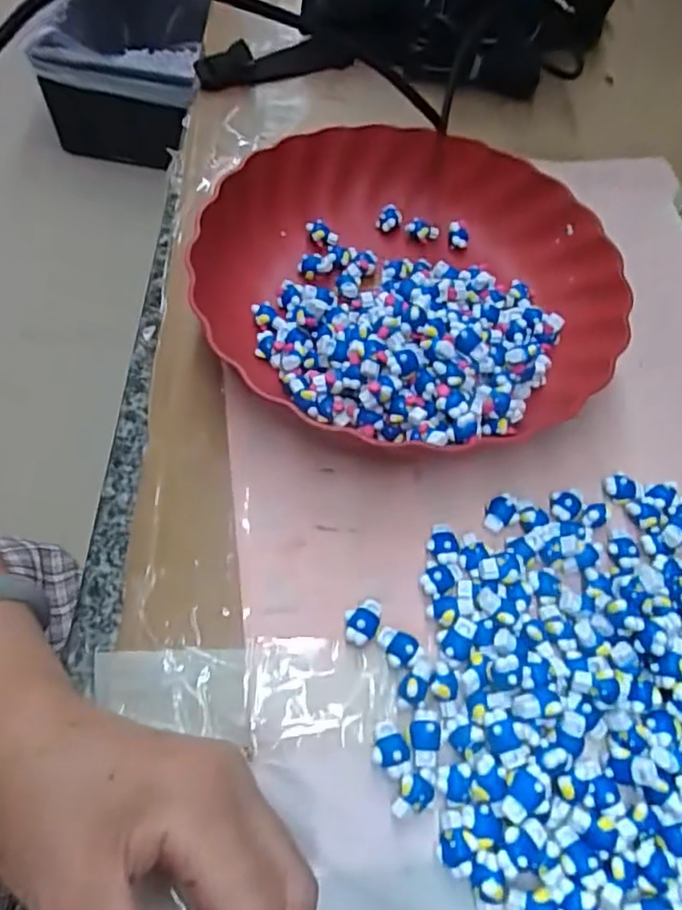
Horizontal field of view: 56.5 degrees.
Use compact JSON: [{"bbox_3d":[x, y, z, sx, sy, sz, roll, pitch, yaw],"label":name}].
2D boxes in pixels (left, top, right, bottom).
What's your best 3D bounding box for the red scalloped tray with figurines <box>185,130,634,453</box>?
[{"bbox_3d":[0.044,-0.108,0.376,0.230,0.051,0.226,20,60,7],"label":"red scalloped tray with figurines"}]

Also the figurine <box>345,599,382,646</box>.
[{"bbox_3d":[0.010,0.076,0.291,0.015,0.011,0.022,19,60,6],"label":"figurine"}]

